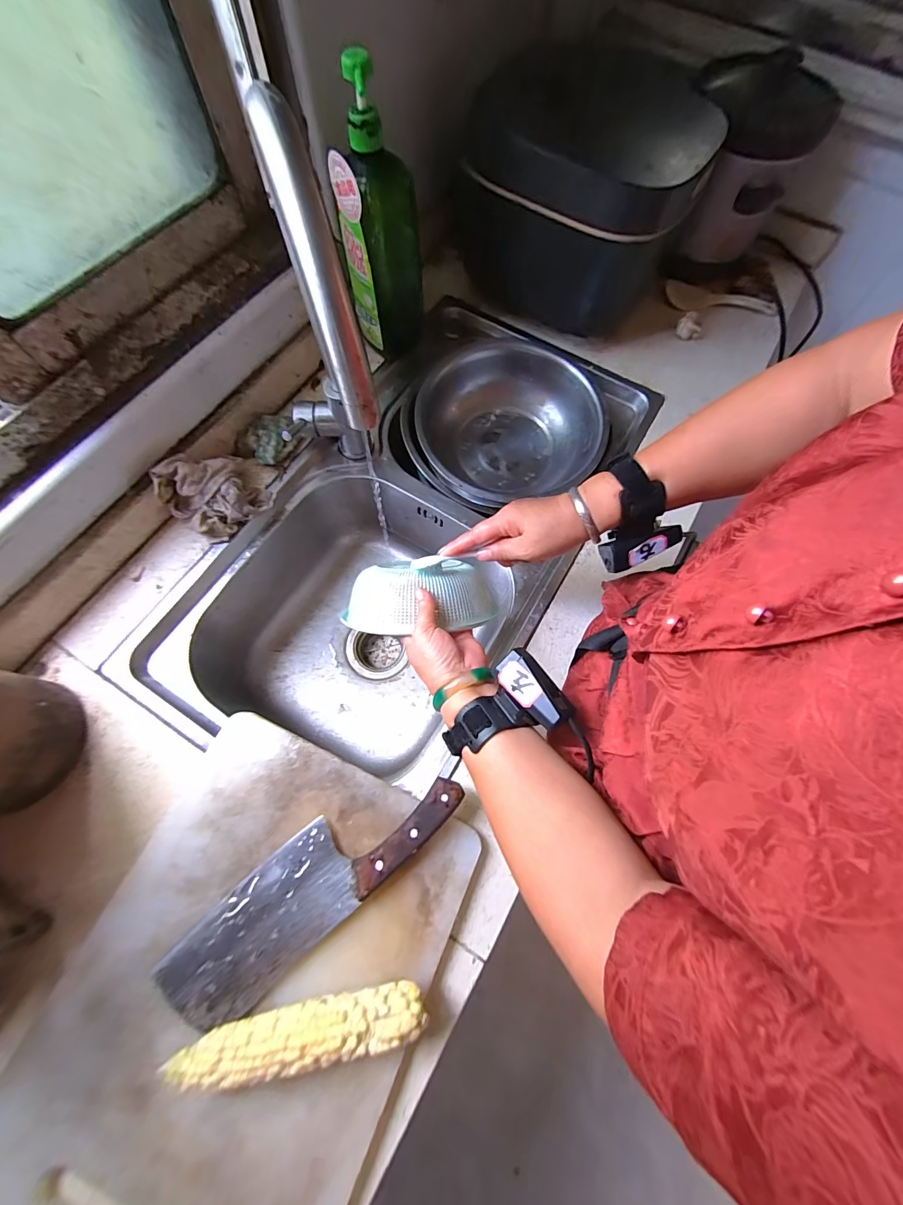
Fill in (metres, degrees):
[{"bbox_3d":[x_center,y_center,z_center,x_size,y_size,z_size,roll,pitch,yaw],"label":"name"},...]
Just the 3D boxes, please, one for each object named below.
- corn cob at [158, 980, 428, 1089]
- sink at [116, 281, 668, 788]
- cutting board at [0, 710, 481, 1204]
[{"bbox_3d":[-0.120,0.349,0.333,0.194,0.041,0.034,-8,71,-5],"label":"corn cob"},{"bbox_3d":[-0.047,-0.093,0.632,0.402,0.201,0.724,33,72,9],"label":"sink"},{"bbox_3d":[-0.181,0.337,0.355,0.295,0.025,0.388,25,72,6],"label":"cutting board"}]

